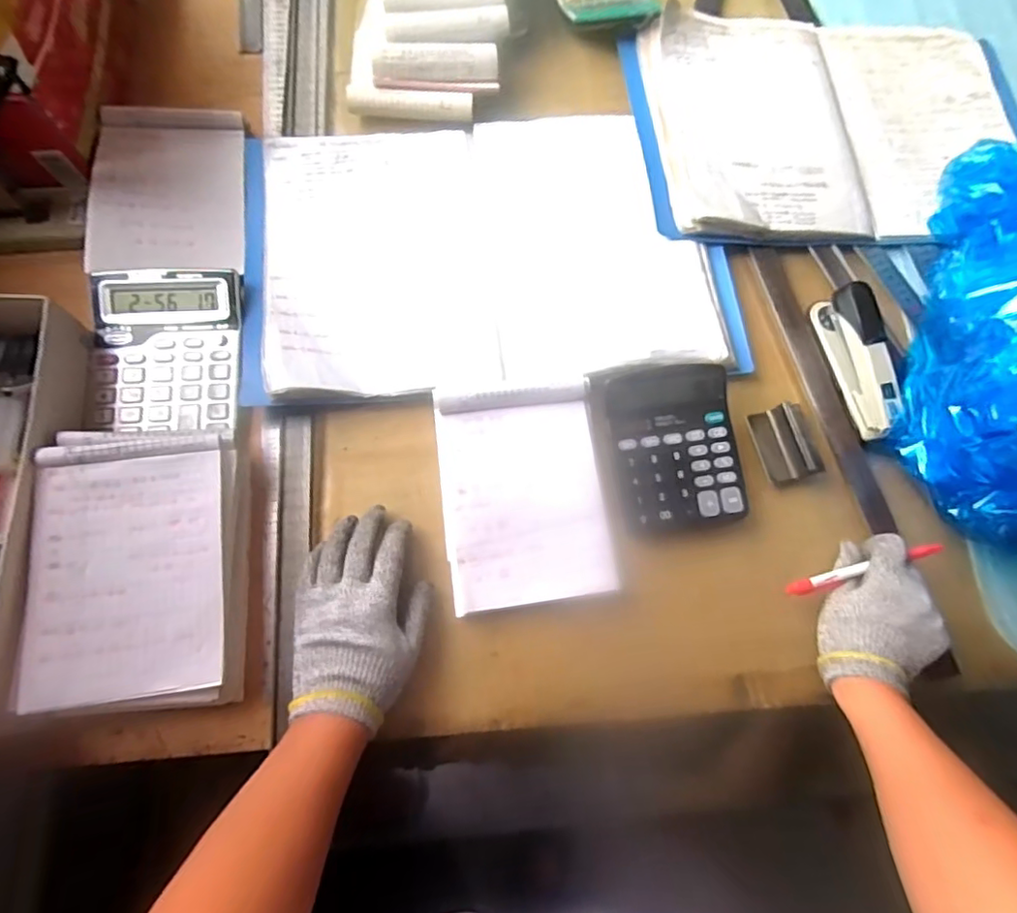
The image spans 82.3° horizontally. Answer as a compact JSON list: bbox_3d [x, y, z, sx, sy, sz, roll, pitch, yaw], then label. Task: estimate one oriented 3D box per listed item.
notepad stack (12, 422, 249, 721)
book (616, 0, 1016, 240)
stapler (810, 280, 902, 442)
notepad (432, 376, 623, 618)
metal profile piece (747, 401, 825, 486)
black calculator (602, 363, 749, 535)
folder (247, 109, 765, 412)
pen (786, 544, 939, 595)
[{"bbox_3d":[-0.293,0.084,0.465,0.147,0.054,0.216,-5,73,-4],"label":"notepad stack"},{"bbox_3d":[0.380,-0.385,0.668,0.480,0.053,0.324,-4,73,-4],"label":"book"},{"bbox_3d":[0.335,-0.090,0.552,0.029,0.054,0.143,-11,74,-6],"label":"stapler"},{"bbox_3d":[0.013,0.032,0.513,0.140,0.029,0.188,-7,73,-5],"label":"notepad"},{"bbox_3d":[0.265,-0.016,0.538,0.057,0.027,0.069,-12,74,-6],"label":"metal profile piece"},{"bbox_3d":[0.148,-0.008,0.520,0.116,0.033,0.142,-10,74,-5],"label":"black calculator"},{"bbox_3d":[-0.017,-0.212,0.593,0.483,0.035,0.318,-5,73,-4],"label":"folder"},{"bbox_3d":[0.309,0.097,0.503,0.135,0.017,0.013,-18,74,5],"label":"pen"}]

